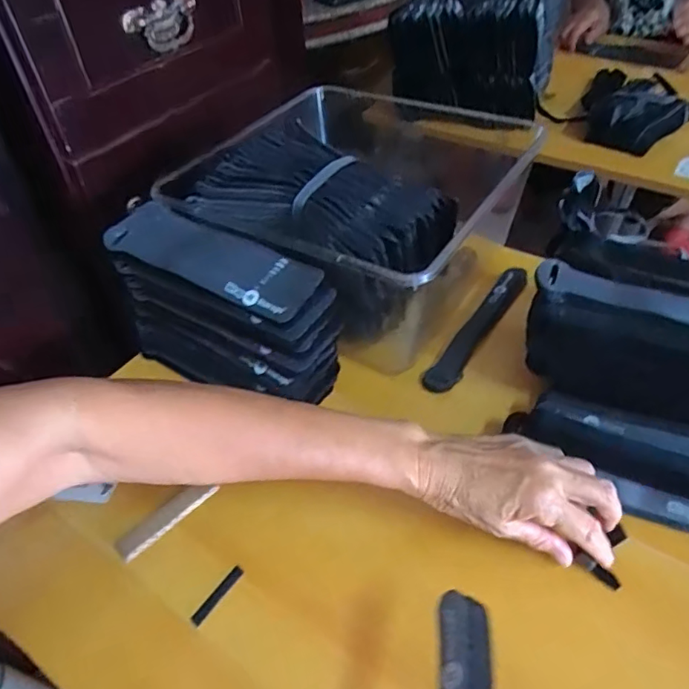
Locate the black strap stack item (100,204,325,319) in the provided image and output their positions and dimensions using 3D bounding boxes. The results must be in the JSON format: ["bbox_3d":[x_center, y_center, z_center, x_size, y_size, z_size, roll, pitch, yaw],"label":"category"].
[{"bbox_3d":[-0.115,-0.075,0.467,0.201,0.016,0.071,19,50,21],"label":"black strap stack item"}]

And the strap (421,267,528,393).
[{"bbox_3d":[0.142,-0.025,0.555,0.030,0.007,0.205,26,53,26],"label":"strap"}]

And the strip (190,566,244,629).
[{"bbox_3d":[-0.091,0.181,0.391,0.009,0.004,0.046,26,53,26],"label":"strip"}]

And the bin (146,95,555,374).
[{"bbox_3d":[0.002,-0.136,0.575,0.309,0.156,0.259,23,52,24],"label":"bin"}]

